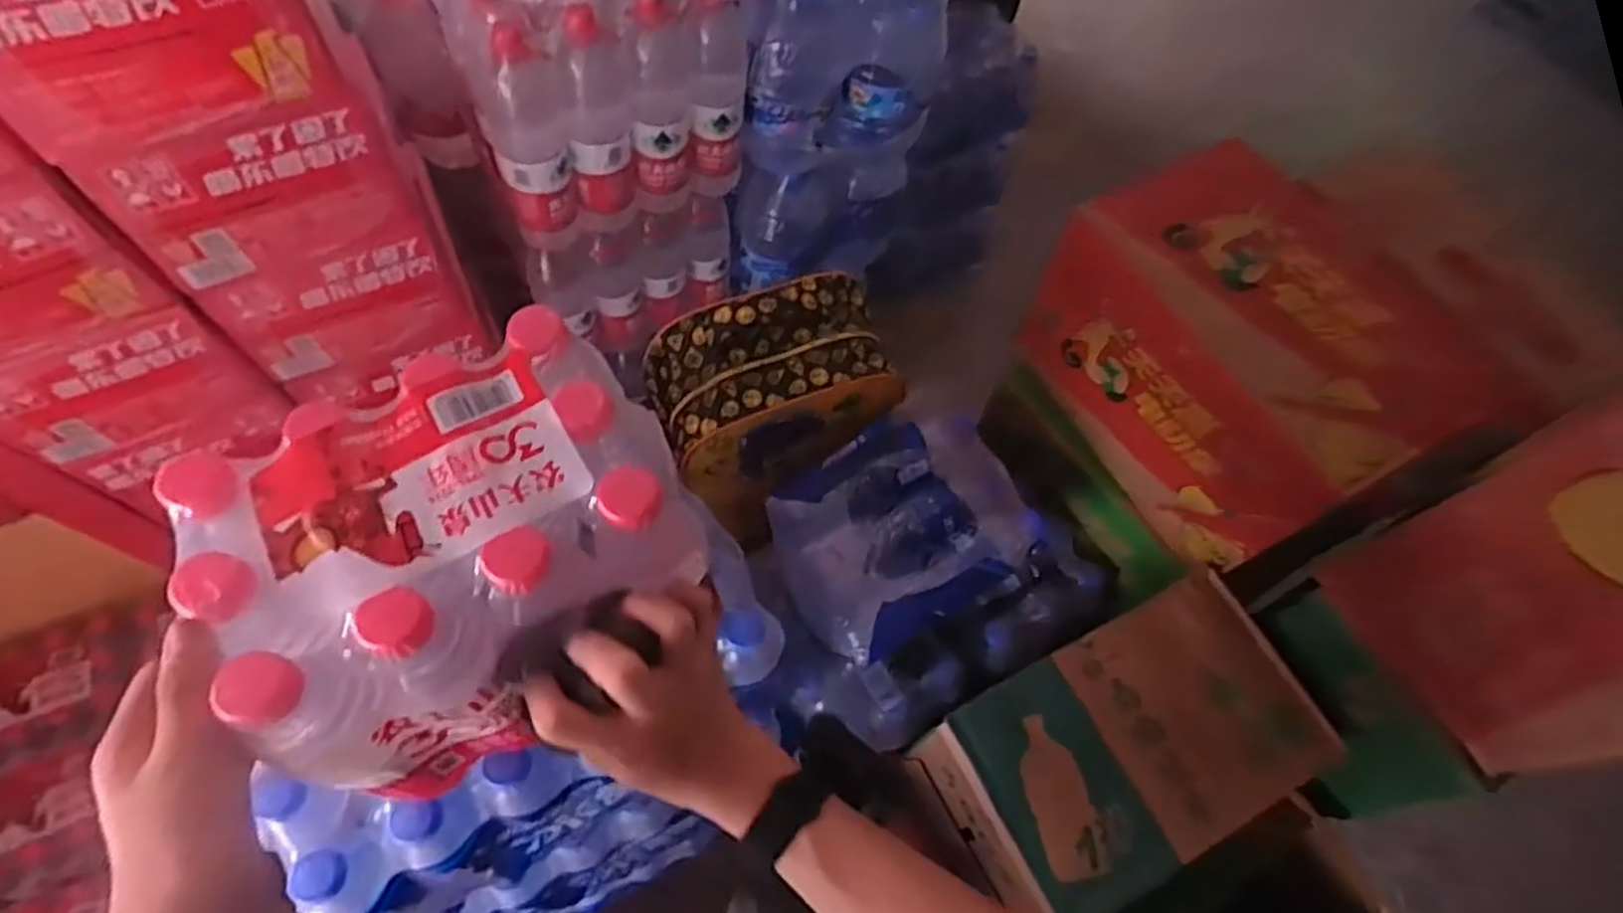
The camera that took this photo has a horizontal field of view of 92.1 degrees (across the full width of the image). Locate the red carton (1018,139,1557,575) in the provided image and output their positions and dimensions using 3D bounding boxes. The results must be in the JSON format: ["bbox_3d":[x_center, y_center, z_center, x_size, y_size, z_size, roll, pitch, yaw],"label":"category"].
[{"bbox_3d":[0.409,-0.098,0.767,0.202,0.222,0.361,-27,68,-16],"label":"red carton"}]

